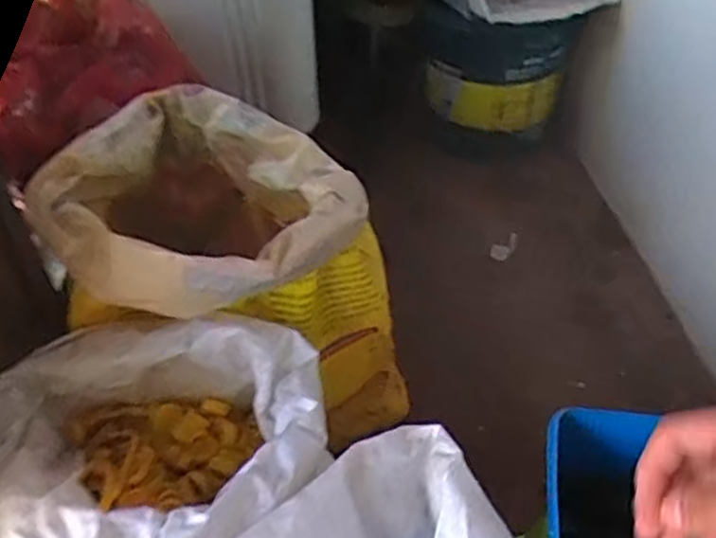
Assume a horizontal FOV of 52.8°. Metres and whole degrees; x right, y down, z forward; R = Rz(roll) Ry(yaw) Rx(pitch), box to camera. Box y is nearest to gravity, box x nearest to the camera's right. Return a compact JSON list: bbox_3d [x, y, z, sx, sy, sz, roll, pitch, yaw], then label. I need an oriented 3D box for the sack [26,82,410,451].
[{"bbox_3d":[-0.147,0.043,0.843,0.329,0.374,0.266,22,49,24],"label":"sack"}]

